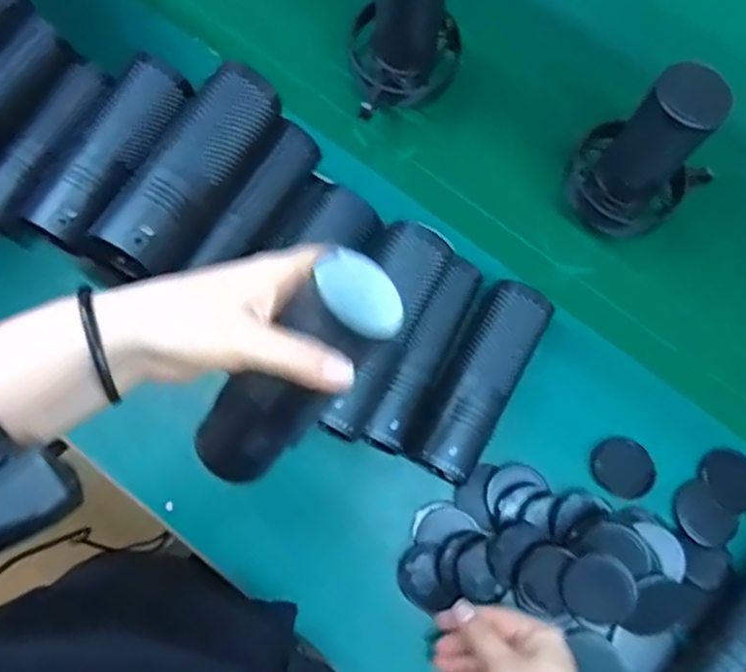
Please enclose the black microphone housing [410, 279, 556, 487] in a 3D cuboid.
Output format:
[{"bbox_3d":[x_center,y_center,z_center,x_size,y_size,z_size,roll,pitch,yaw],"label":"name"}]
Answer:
[{"bbox_3d":[0.086,0.035,0.566,0.053,0.049,0.164,29,77,6],"label":"black microphone housing"}]

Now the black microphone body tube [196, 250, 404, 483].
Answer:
[{"bbox_3d":[-0.048,0.026,0.403,0.053,0.159,0.050,50,37,10],"label":"black microphone body tube"}]

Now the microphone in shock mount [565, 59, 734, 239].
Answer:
[{"bbox_3d":[0.225,-0.153,0.557,0.095,0.148,0.092,41,78,8],"label":"microphone in shock mount"}]

